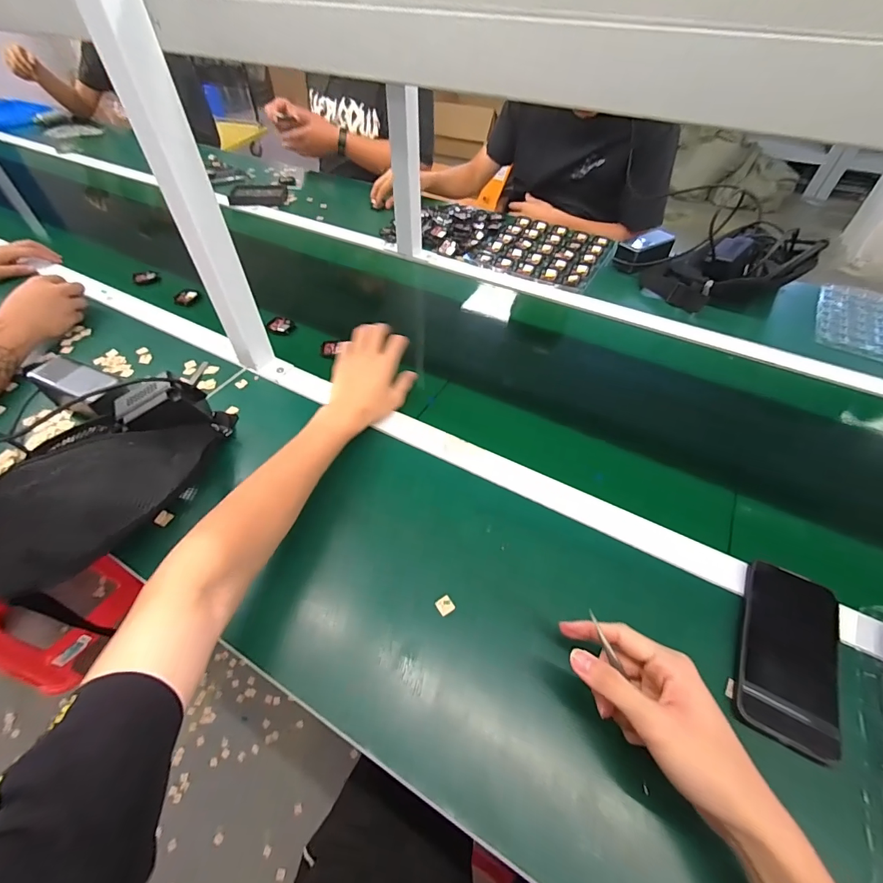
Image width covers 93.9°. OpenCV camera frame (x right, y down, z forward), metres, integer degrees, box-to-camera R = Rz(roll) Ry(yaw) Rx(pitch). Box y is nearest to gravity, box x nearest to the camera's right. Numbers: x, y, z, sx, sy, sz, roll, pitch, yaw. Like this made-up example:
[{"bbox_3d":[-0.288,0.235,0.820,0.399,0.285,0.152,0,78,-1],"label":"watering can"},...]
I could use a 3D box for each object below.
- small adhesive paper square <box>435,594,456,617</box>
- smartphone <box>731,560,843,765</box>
[{"bbox_3d":[0.004,0.167,0.421,0.016,0.004,0.016,-25,55,-21],"label":"small adhesive paper square"},{"bbox_3d":[0.325,0.195,0.383,0.081,0.013,0.156,23,58,18],"label":"smartphone"}]

